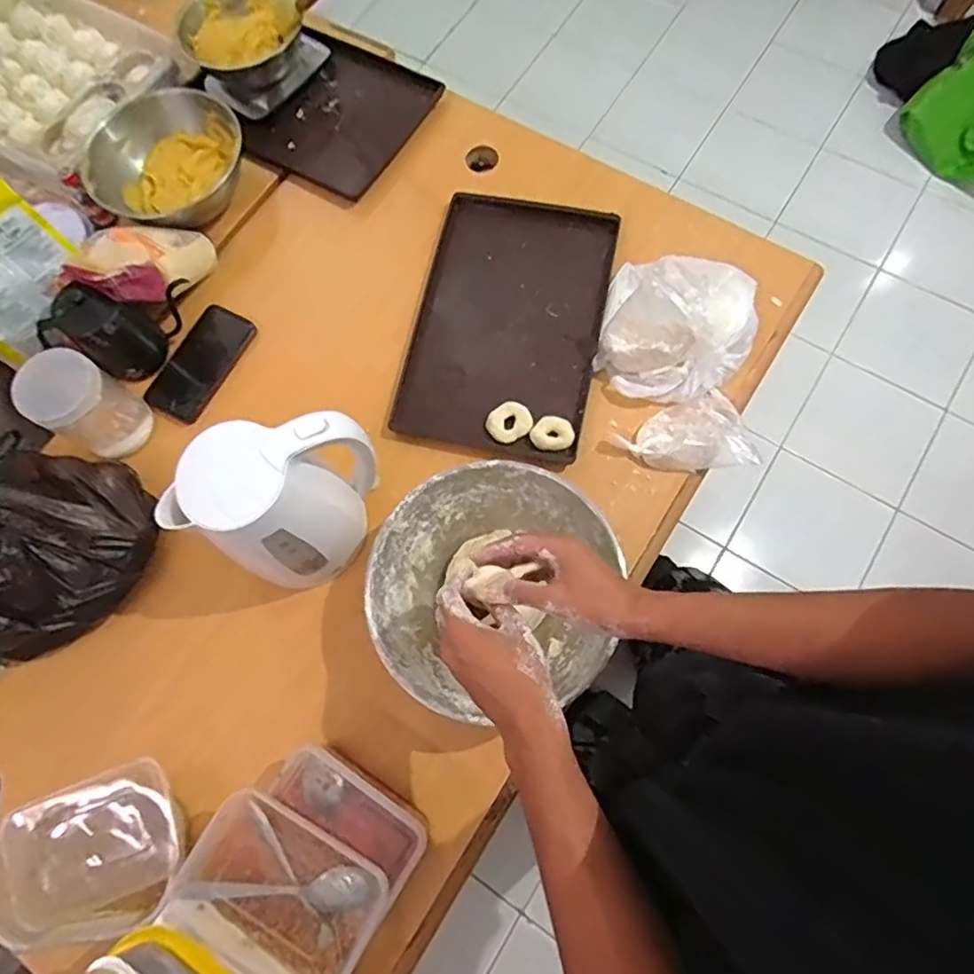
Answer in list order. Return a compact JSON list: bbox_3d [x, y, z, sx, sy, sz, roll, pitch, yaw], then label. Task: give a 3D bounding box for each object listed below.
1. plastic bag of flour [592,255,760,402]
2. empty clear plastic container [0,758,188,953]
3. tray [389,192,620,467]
[{"bbox_3d":[0.243,-0.216,0.756,0.185,0.099,0.197,13,74,6],"label":"plastic bag of flour"},{"bbox_3d":[-0.409,0.387,0.635,0.191,0.053,0.154,-22,73,-4],"label":"empty clear plastic container"},{"bbox_3d":[0.028,-0.226,0.823,0.244,0.030,0.370,11,74,6],"label":"tray"}]

